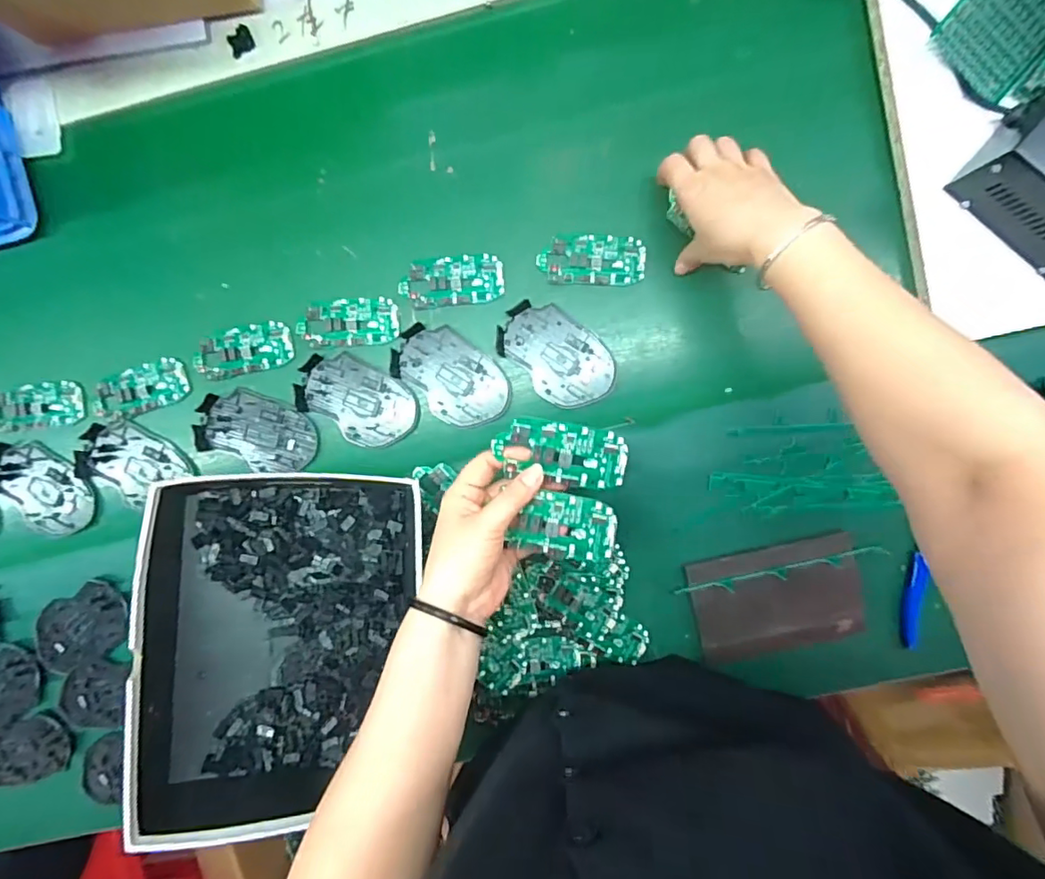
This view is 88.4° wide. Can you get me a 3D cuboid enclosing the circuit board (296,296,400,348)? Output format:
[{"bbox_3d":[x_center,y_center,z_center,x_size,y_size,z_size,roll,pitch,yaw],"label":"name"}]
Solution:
[{"bbox_3d":[-0.169,-0.113,0.520,0.098,0.007,0.044,-3,94,3],"label":"circuit board"}]

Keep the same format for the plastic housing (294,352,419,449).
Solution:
[{"bbox_3d":[-0.162,-0.039,0.528,0.118,0.007,0.071,29,95,0],"label":"plastic housing"}]

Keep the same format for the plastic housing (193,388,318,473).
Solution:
[{"bbox_3d":[-0.264,-0.008,0.536,0.118,0.009,0.069,20,95,1],"label":"plastic housing"}]

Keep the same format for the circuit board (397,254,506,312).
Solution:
[{"bbox_3d":[-0.067,-0.150,0.510,0.097,0.004,0.044,-6,94,3],"label":"circuit board"}]

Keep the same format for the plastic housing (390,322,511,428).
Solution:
[{"bbox_3d":[-0.068,-0.060,0.520,0.116,0.004,0.073,39,95,-1],"label":"plastic housing"}]

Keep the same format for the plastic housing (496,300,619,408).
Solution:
[{"bbox_3d":[0.033,-0.081,0.510,0.113,0.006,0.072,43,95,-1],"label":"plastic housing"}]

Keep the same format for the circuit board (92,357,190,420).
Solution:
[{"bbox_3d":[-0.384,-0.049,0.539,0.100,0.006,0.044,-22,93,4],"label":"circuit board"}]

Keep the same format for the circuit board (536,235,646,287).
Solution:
[{"bbox_3d":[0.065,-0.167,0.501,0.098,0.005,0.046,2,94,2],"label":"circuit board"}]

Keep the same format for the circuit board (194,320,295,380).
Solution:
[{"bbox_3d":[-0.276,-0.087,0.528,0.099,0.006,0.043,-13,93,3],"label":"circuit board"}]

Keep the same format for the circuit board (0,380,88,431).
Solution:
[{"bbox_3d":[-0.496,-0.034,0.549,0.098,0.011,0.044,-6,94,3],"label":"circuit board"}]

